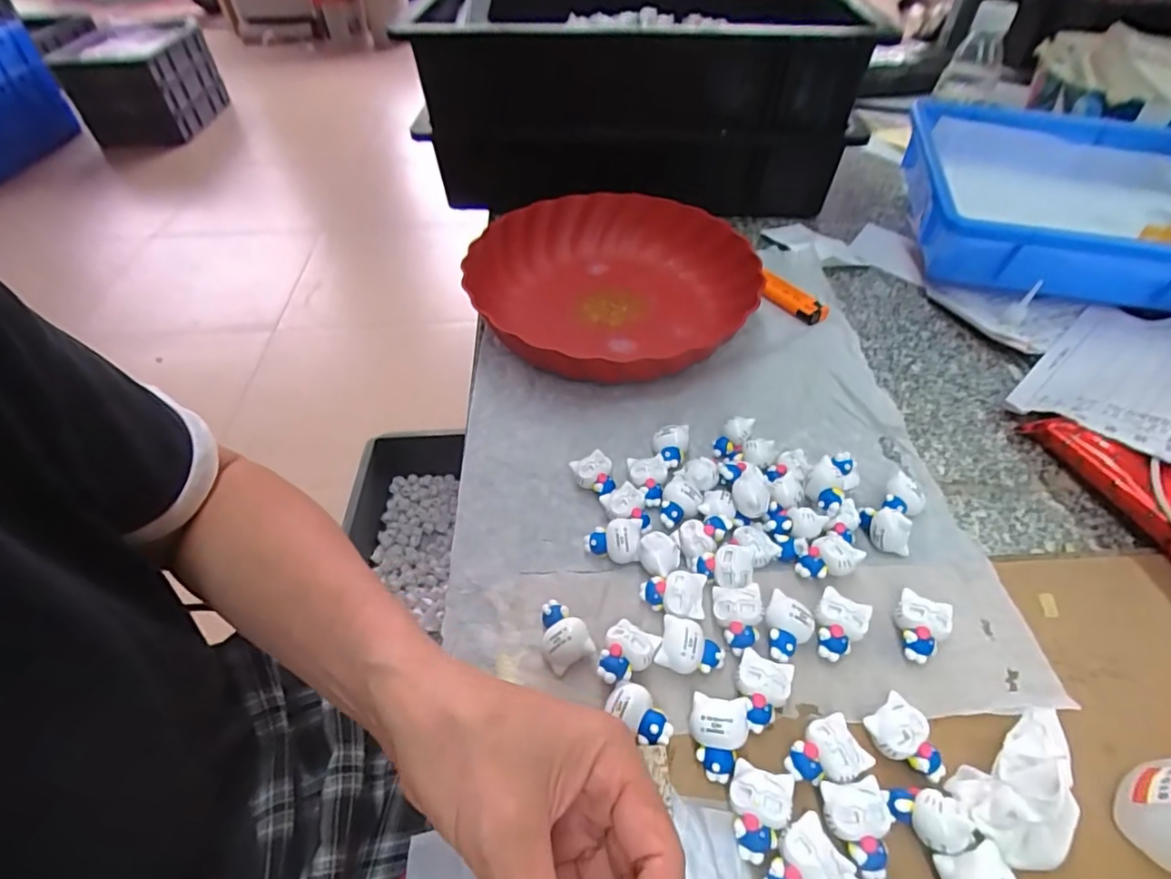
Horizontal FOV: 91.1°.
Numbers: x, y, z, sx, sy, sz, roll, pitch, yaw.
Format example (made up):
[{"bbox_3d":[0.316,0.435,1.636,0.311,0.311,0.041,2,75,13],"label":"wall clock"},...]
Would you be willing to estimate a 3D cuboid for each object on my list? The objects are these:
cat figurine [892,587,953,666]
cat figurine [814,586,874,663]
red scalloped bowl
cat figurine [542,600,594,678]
[{"bbox_3d":[0.174,0.098,0.302,0.025,0.018,0.033,28,54,25],"label":"cat figurine"},{"bbox_3d":[0.132,0.099,0.302,0.025,0.017,0.034,25,53,23],"label":"cat figurine"},{"bbox_3d":[0.023,-0.137,0.503,0.228,0.054,0.246,-1,47,1],"label":"red scalloped bowl"},{"bbox_3d":[-0.014,0.103,0.301,0.025,0.020,0.037,-25,51,-20],"label":"cat figurine"}]

